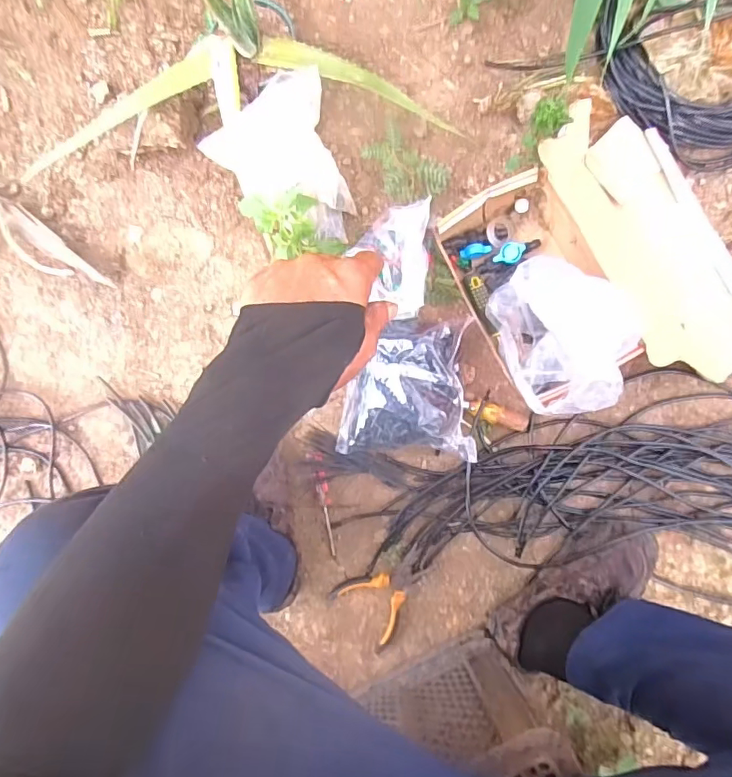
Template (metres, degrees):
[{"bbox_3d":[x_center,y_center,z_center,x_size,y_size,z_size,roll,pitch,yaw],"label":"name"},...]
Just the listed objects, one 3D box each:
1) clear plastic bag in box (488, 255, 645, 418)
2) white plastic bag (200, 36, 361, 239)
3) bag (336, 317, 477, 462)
[{"bbox_3d":[0.254,-0.075,0.646,0.138,0.166,0.210,-16,85,0],"label":"clear plastic bag in box"},{"bbox_3d":[-0.118,-0.346,0.735,0.210,0.126,0.175,15,85,3],"label":"white plastic bag"},{"bbox_3d":[0.058,-0.001,0.729,0.182,0.061,0.187,3,85,2],"label":"bag"}]

